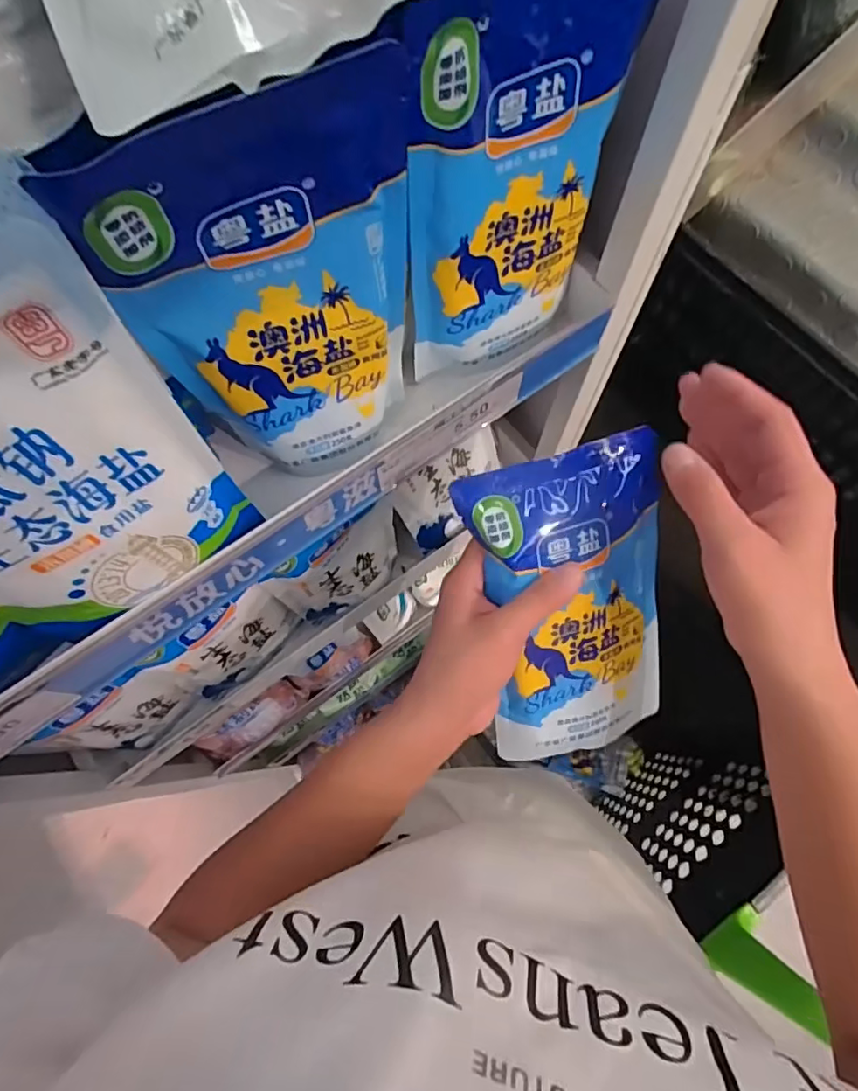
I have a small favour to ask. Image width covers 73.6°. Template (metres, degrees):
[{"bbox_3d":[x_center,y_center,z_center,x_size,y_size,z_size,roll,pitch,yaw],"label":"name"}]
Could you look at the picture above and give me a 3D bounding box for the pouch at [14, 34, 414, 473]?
[{"bbox_3d":[-0.056,-0.094,0.242,0.111,0.176,0.036,-24,73,-8],"label":"pouch"}]

